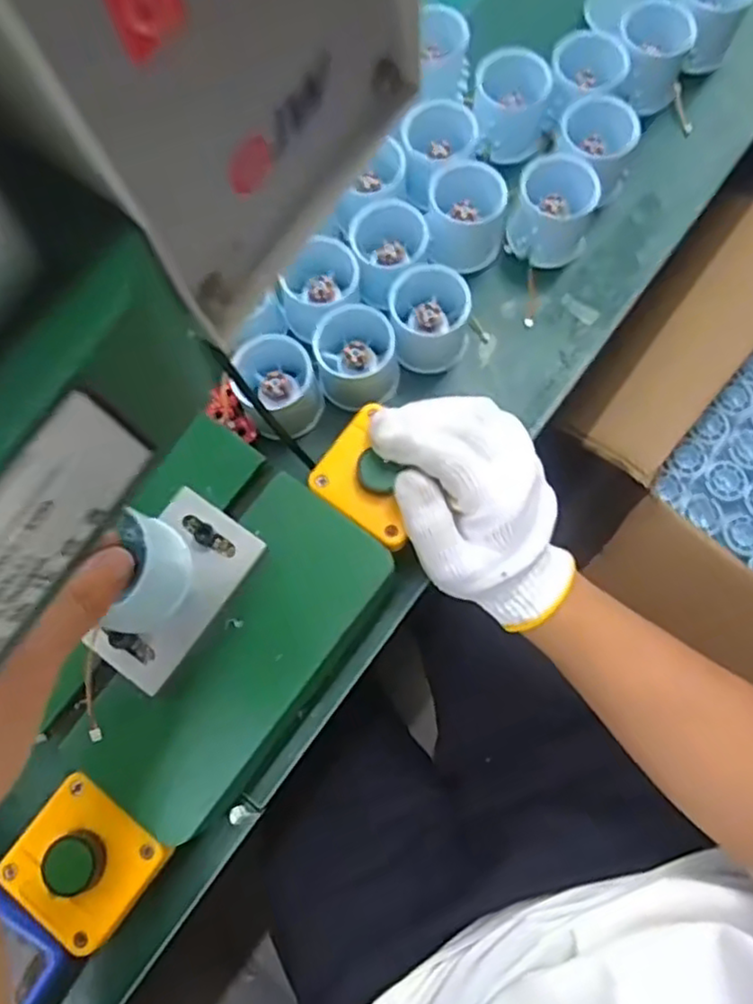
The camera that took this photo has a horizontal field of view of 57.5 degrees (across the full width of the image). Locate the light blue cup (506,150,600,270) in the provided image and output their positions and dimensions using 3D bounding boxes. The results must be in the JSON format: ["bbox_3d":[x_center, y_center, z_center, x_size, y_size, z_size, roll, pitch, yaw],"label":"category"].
[{"bbox_3d":[0.122,-0.201,0.477,0.055,0.052,0.059,21,77,9],"label":"light blue cup"}]

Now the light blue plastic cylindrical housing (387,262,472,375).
[{"bbox_3d":[0.036,-0.121,0.458,0.053,0.055,0.051,-1,75,3],"label":"light blue plastic cylindrical housing"}]

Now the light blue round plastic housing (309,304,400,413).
[{"bbox_3d":[-0.014,-0.098,0.457,0.053,0.051,0.056,-1,75,3],"label":"light blue round plastic housing"}]

